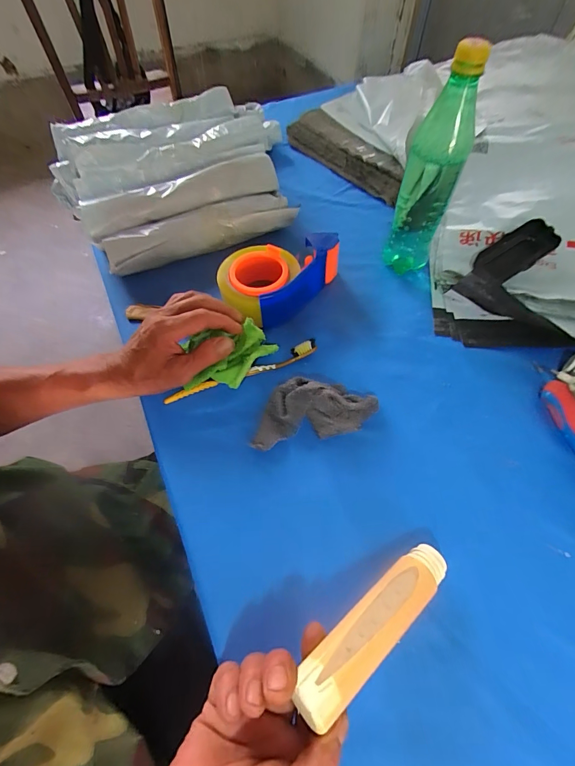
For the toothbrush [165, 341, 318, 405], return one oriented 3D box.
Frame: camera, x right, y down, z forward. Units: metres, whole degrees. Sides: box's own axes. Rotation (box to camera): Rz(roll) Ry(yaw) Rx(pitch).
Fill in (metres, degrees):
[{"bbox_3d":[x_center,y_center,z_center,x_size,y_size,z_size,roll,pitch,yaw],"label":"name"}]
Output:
[{"bbox_3d":[-0.052,-0.011,0.419,0.185,0.017,0.015,-23,62,-11],"label":"toothbrush"}]

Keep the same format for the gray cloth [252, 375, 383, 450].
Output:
[{"bbox_3d":[0.028,0.024,0.384,0.139,0.043,0.069,-12,60,-5],"label":"gray cloth"}]

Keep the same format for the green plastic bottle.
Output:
[{"bbox_3d":[0.163,-0.229,0.414,0.061,0.231,0.058,18,62,12],"label":"green plastic bottle"}]

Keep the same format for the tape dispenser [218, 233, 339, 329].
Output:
[{"bbox_3d":[-0.013,-0.142,0.475,0.111,0.062,0.153,37,67,21],"label":"tape dispenser"}]

